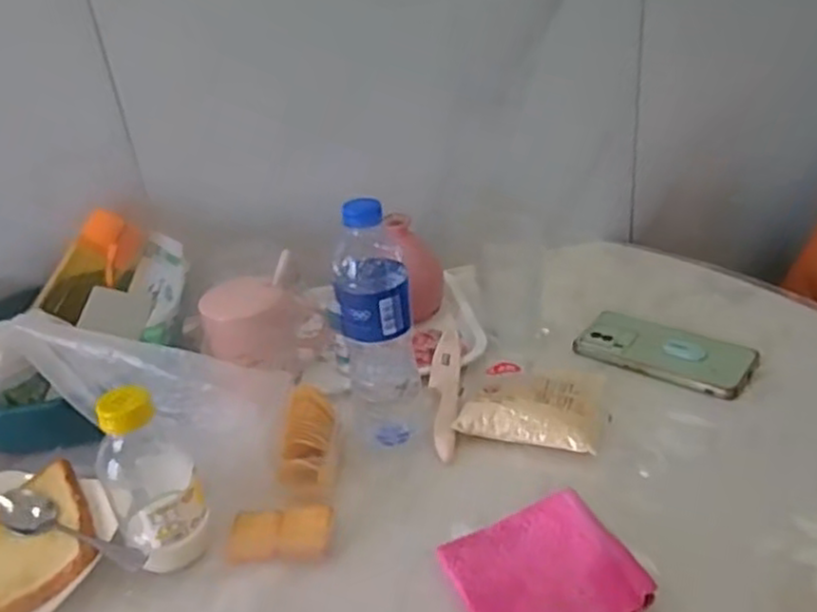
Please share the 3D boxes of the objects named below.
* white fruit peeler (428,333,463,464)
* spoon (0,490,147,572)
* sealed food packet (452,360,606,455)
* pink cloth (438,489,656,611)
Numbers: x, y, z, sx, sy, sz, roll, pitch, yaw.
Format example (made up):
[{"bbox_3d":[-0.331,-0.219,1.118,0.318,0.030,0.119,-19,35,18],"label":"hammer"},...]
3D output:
[{"bbox_3d":[0.035,0.079,0.693,0.029,0.019,0.167,-1,33,8],"label":"white fruit peeler"},{"bbox_3d":[-0.262,0.172,0.564,0.160,0.018,0.027,10,36,23],"label":"spoon"},{"bbox_3d":[0.118,0.081,0.665,0.117,0.027,0.117,8,35,20],"label":"sealed food packet"},{"bbox_3d":[0.093,0.185,0.500,0.111,0.016,0.118,-21,35,-13],"label":"pink cloth"}]

